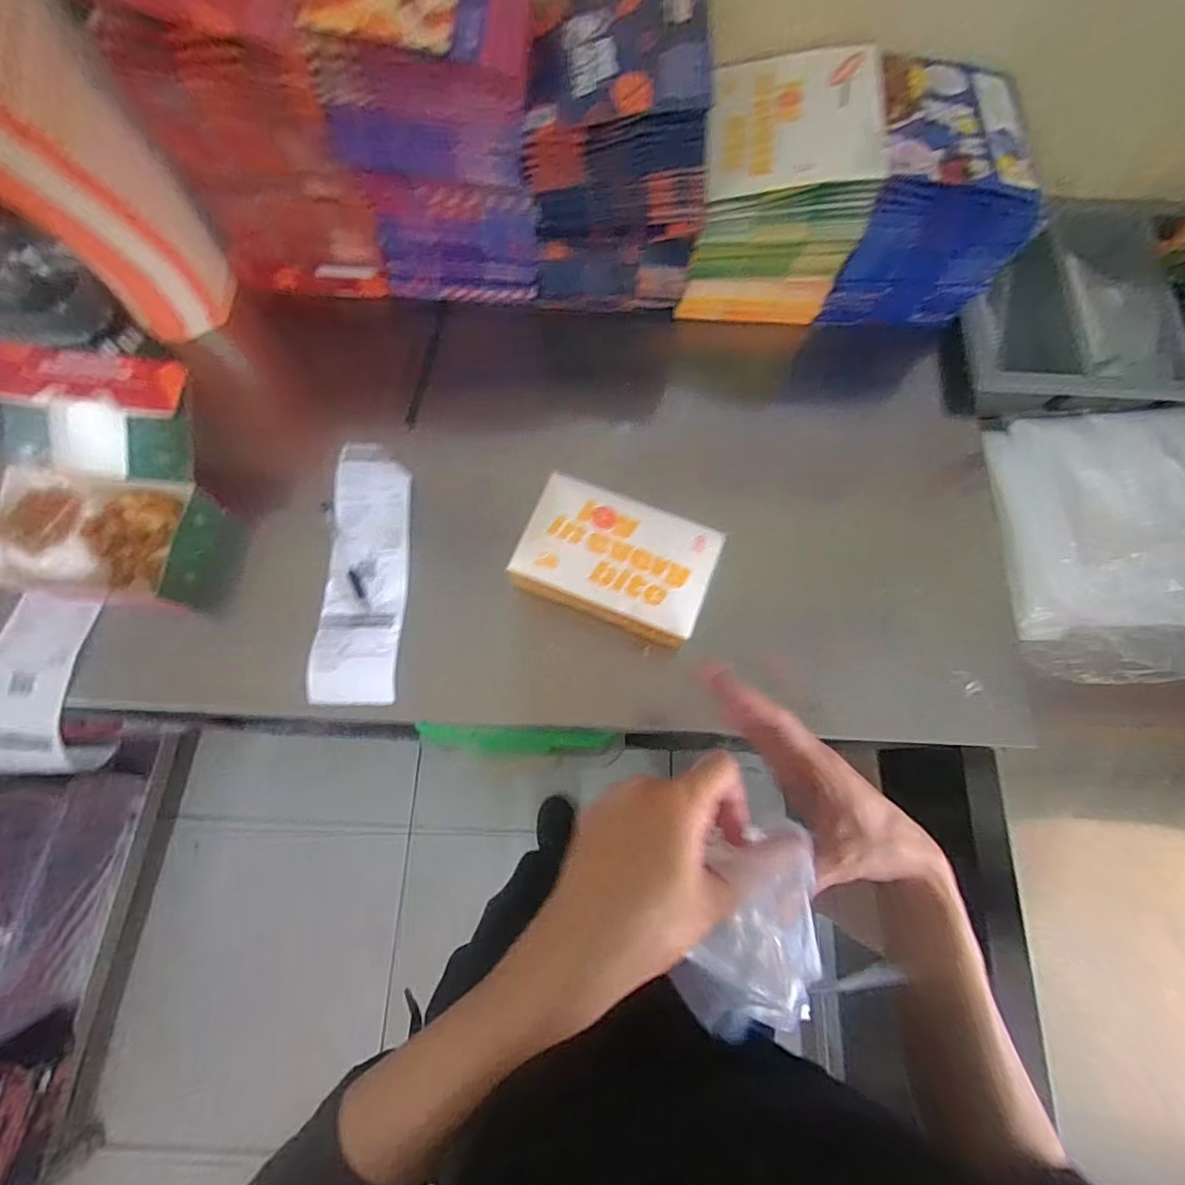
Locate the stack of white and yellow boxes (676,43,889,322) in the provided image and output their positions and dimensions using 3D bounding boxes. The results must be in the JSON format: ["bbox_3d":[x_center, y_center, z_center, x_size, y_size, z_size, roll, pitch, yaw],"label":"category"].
[{"bbox_3d":[0.194,-0.431,0.595,0.156,0.170,0.176,5,73,0],"label":"stack of white and yellow boxes"}]

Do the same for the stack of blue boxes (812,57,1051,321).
[{"bbox_3d":[0.350,-0.427,0.599,0.166,0.163,0.188,0,73,-1],"label":"stack of blue boxes"}]

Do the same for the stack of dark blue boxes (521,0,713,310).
[{"bbox_3d":[0.025,-0.444,0.568,0.164,0.207,0.164,1,73,-1],"label":"stack of dark blue boxes"}]

